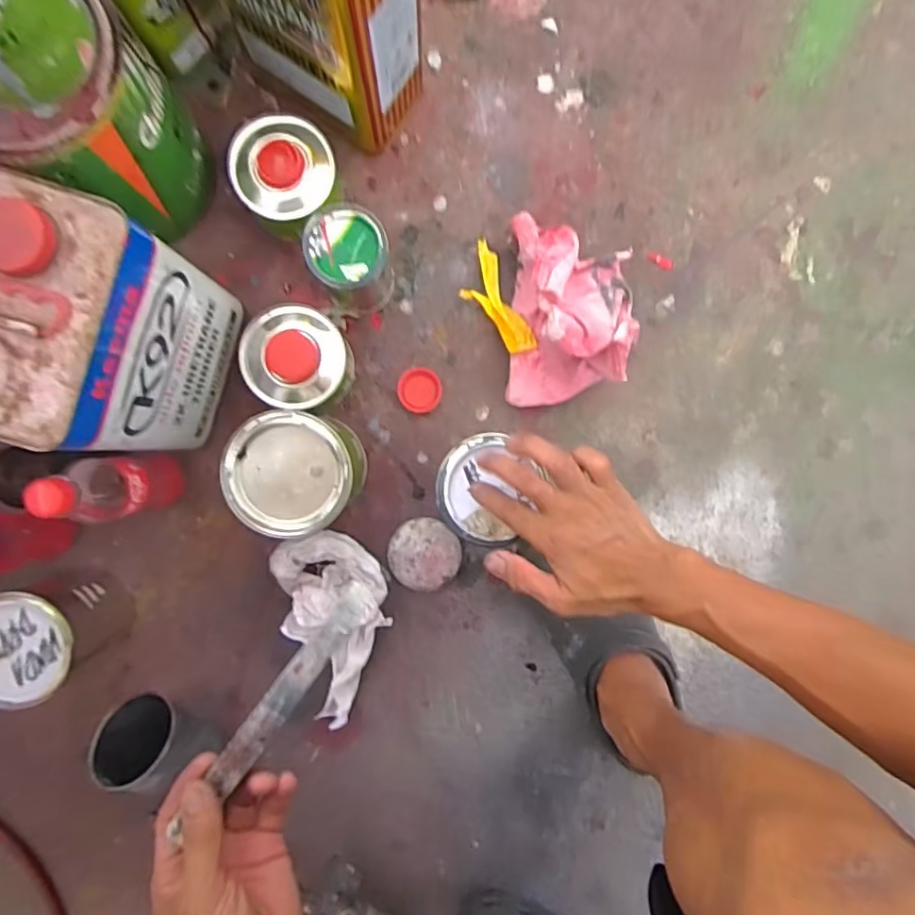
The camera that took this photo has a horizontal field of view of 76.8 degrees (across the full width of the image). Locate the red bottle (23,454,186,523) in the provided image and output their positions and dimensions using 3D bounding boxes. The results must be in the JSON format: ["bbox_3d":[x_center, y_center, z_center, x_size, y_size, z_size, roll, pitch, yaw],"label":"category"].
[{"bbox_3d":[-0.312,0.027,0.525,0.058,0.200,0.054,-6,91,-1],"label":"red bottle"}]

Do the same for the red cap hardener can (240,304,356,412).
[{"bbox_3d":[-0.160,-0.100,0.584,0.099,0.088,0.100,0,91,-1],"label":"red cap hardener can"}]

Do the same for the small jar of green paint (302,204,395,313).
[{"bbox_3d":[-0.102,-0.192,0.567,0.072,0.105,0.075,0,91,-1],"label":"small jar of green paint"}]

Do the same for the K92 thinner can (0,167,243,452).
[{"bbox_3d":[-0.284,-0.096,0.470,0.104,0.219,0.166,18,90,-2],"label":"K92 thinner can"}]

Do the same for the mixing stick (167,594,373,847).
[{"bbox_3d":[-0.117,0.163,0.411,0.024,0.008,0.155,40,79,-14],"label":"mixing stick"}]

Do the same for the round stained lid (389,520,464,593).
[{"bbox_3d":[-0.035,0.105,0.626,0.076,0.019,0.075,4,91,-1],"label":"round stained lid"}]

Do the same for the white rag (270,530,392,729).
[{"bbox_3d":[-0.121,0.177,0.609,0.110,0.059,0.202,-16,91,-1],"label":"white rag"}]

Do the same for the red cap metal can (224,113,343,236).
[{"bbox_3d":[-0.173,-0.287,0.578,0.097,0.080,0.093,0,91,-1],"label":"red cap metal can"}]

